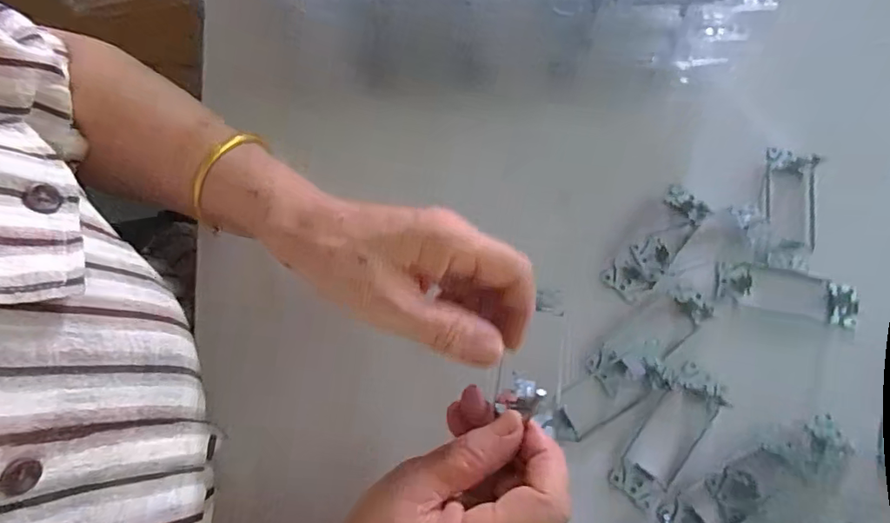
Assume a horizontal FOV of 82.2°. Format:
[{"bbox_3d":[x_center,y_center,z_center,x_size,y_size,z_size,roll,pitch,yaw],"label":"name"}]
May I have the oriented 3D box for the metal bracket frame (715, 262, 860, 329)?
[{"bbox_3d":[0.257,0.022,0.384,0.100,0.013,0.036,12,74,2],"label":"metal bracket frame"}]

